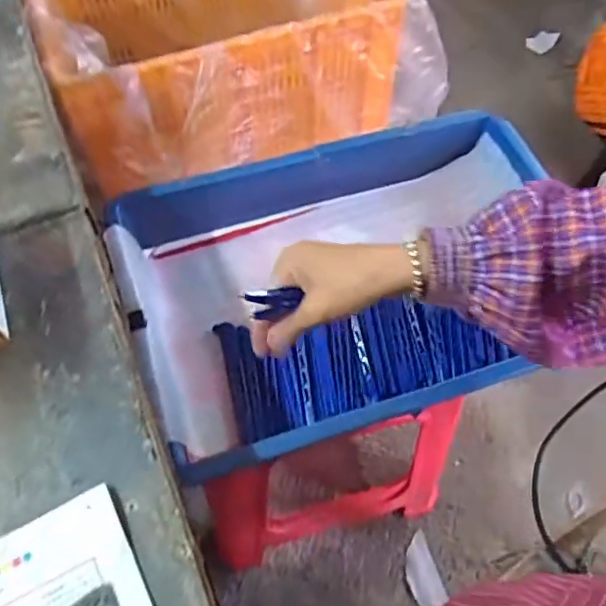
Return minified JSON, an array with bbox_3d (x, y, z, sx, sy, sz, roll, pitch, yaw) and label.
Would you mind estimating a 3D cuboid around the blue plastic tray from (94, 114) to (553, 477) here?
[{"bbox_3d":[0.063,-0.021,0.556,0.435,0.100,0.279,-14,60,-8],"label":"blue plastic tray"}]

